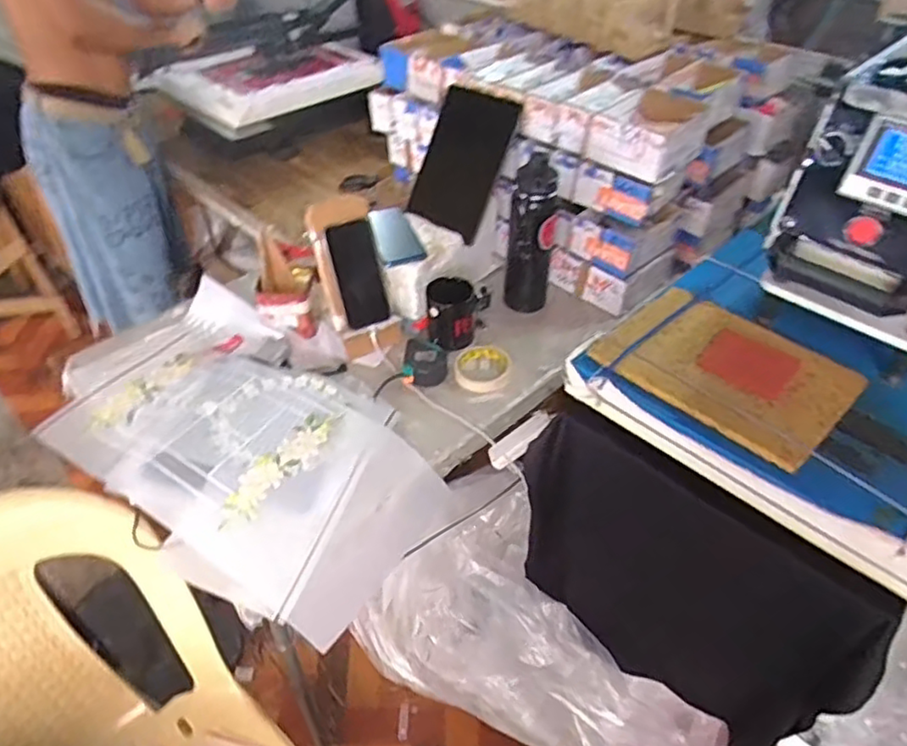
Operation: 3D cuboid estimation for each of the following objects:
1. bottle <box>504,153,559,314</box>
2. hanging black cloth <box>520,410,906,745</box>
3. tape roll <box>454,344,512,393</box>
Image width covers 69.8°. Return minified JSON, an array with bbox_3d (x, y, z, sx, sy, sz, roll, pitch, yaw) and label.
[{"bbox_3d":[0.135,-0.235,1.131,0.079,0.274,0.073,3,43,3],"label":"bottle"},{"bbox_3d":[0.280,0.294,0.872,0.456,0.445,0.045,32,51,30],"label":"hanging black cloth"},{"bbox_3d":[0.047,-0.008,1.079,0.092,0.028,0.100,0,43,0],"label":"tape roll"}]

